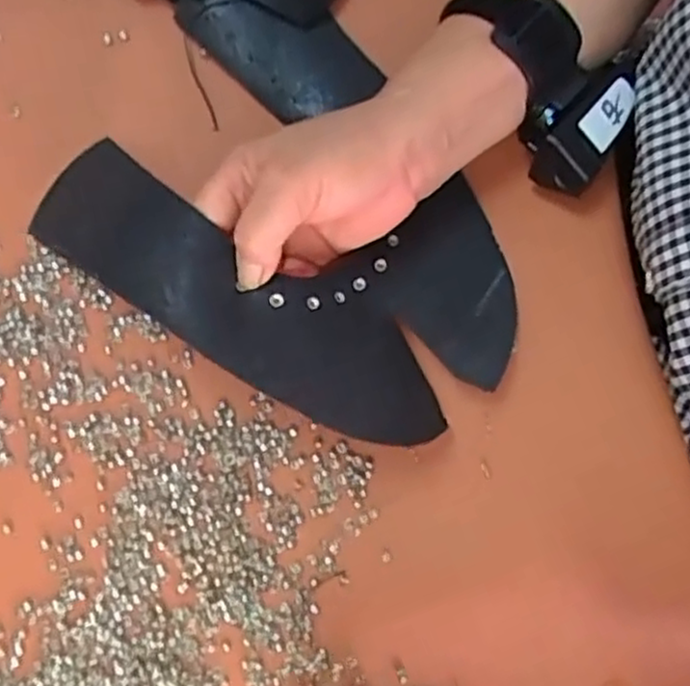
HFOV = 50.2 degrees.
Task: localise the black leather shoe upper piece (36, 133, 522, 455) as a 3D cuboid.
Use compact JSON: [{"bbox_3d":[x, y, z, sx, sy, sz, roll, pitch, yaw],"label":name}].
[{"bbox_3d":[-0.023,-0.027,0.338,0.219,0.034,0.123,12,80,-15],"label":"black leather shoe upper piece"}]

